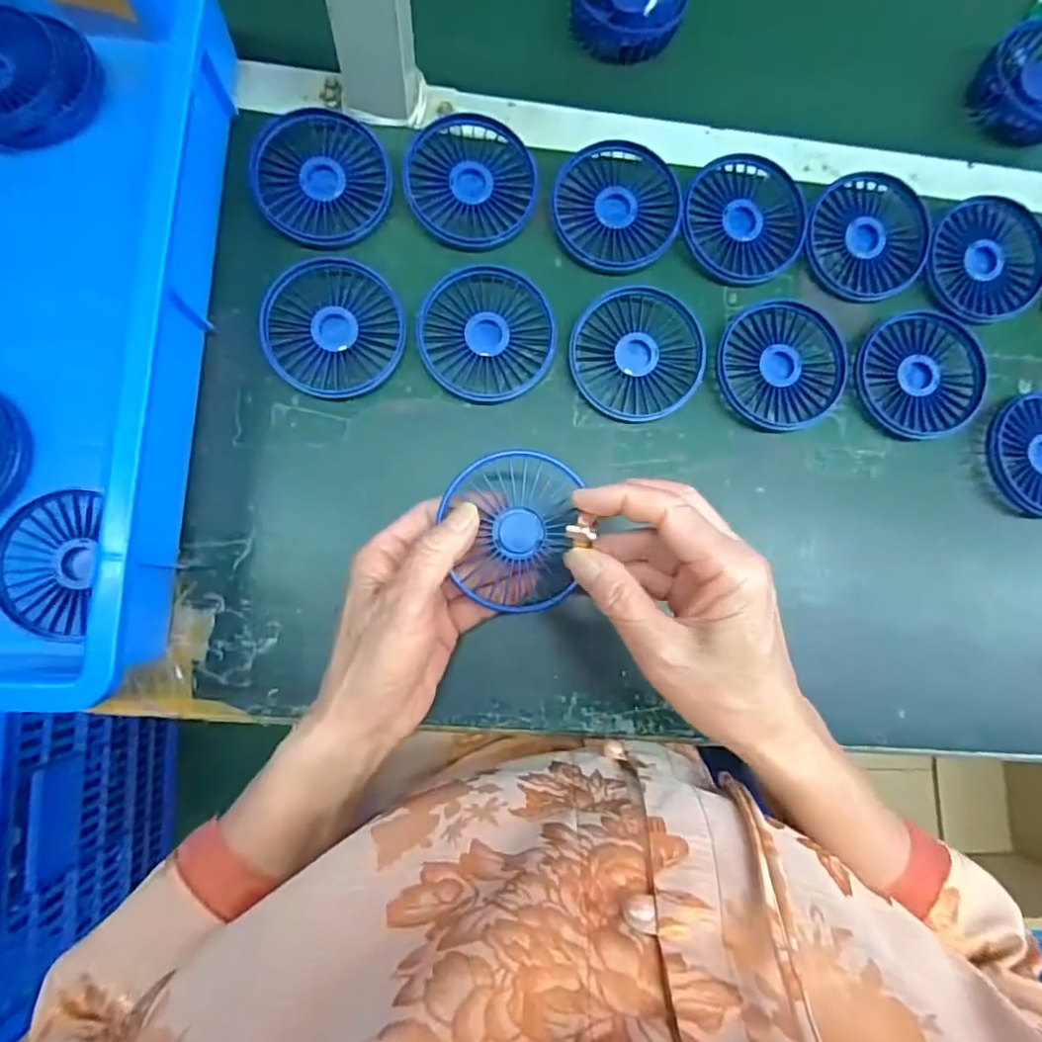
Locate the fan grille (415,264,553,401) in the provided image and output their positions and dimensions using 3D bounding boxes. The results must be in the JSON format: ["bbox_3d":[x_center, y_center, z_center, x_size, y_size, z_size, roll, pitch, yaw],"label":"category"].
[{"bbox_3d":[-0.022,-0.123,0.379,0.084,0.014,0.087,0,87,-3],"label":"fan grille"}]

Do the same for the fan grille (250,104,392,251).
[{"bbox_3d":[-0.132,-0.227,0.381,0.082,0.007,0.097,-26,88,-4],"label":"fan grille"}]

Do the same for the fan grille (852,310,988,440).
[{"bbox_3d":[0.275,-0.101,0.402,0.087,0.011,0.086,0,87,-3],"label":"fan grille"}]

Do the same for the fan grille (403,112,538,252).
[{"bbox_3d":[-0.034,-0.231,0.389,0.084,0.007,0.091,0,87,-3],"label":"fan grille"}]

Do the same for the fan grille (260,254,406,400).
[{"bbox_3d":[-0.121,-0.125,0.372,0.084,0.011,0.089,0,87,-3],"label":"fan grille"}]

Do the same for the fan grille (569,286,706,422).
[{"bbox_3d":[0.077,-0.112,0.388,0.084,0.013,0.086,0,87,-3],"label":"fan grille"}]

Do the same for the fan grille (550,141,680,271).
[{"bbox_3d":[0.065,-0.216,0.395,0.084,0.007,0.086,0,87,-3],"label":"fan grille"}]

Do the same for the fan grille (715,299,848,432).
[{"bbox_3d":[0.177,-0.107,0.395,0.087,0.011,0.086,0,87,-3],"label":"fan grille"}]

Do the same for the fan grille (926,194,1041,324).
[{"bbox_3d":[0.334,-0.187,0.414,0.086,0.012,0.085,0,87,-3],"label":"fan grille"}]

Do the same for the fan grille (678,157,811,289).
[{"bbox_3d":[0.155,-0.211,0.404,0.086,0.012,0.084,0,87,-3],"label":"fan grille"}]

